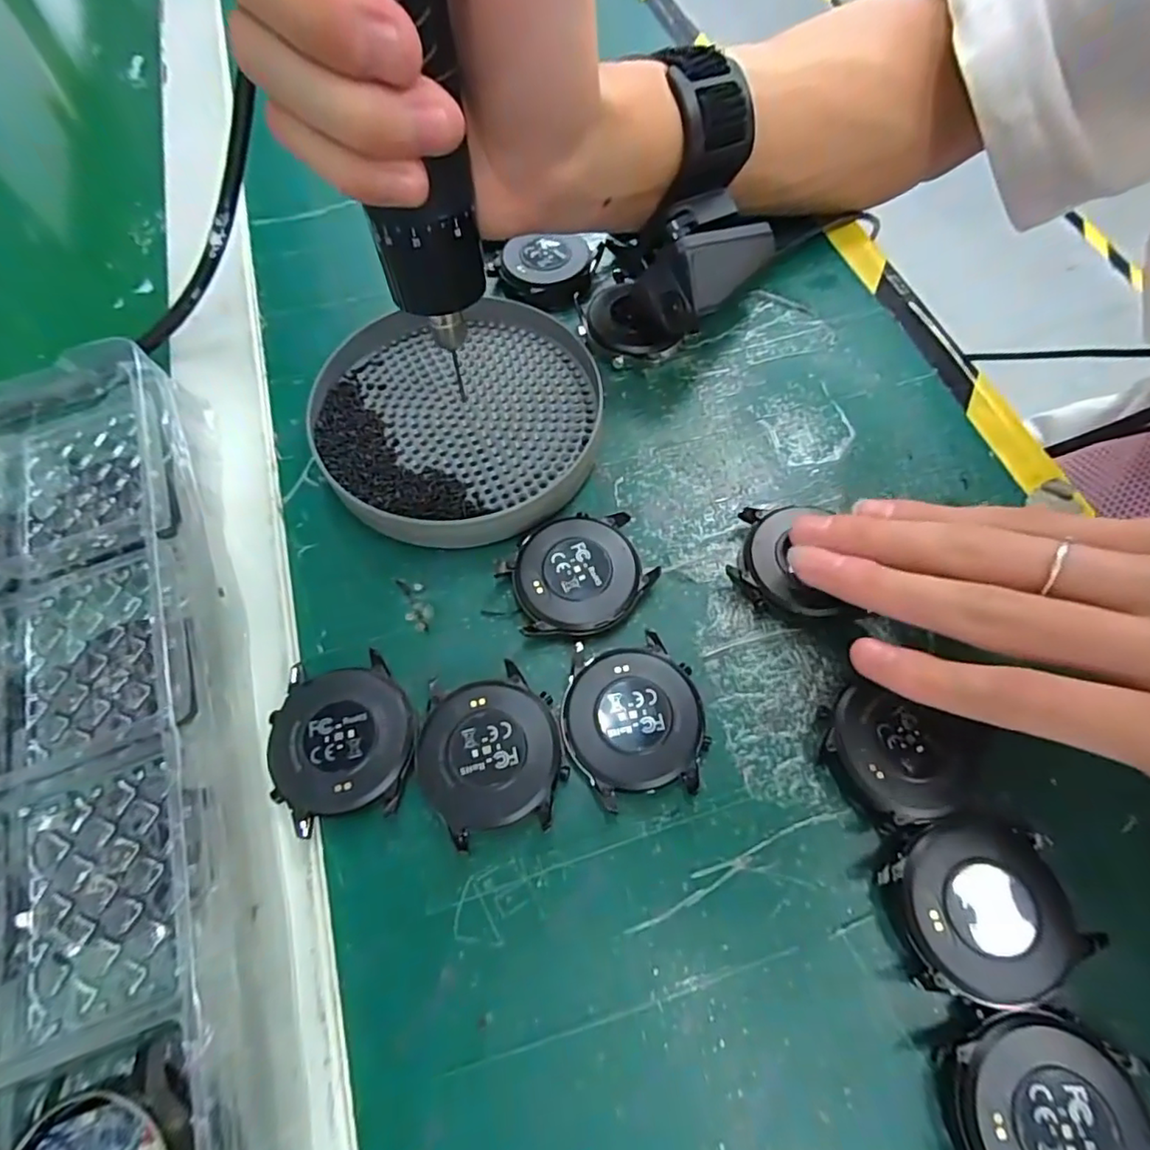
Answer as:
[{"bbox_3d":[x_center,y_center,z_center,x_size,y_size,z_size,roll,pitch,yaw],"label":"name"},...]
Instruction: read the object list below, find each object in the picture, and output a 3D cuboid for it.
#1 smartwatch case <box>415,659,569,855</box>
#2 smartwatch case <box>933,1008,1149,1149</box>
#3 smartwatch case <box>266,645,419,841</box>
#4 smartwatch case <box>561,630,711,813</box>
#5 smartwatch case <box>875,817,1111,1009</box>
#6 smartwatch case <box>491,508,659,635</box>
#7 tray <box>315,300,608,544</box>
[{"bbox_3d":[-0.027,0.056,0.186,0.044,0.011,0.048,-12,65,-4],"label":"smartwatch case"},{"bbox_3d":[0.117,0.135,0.145,0.051,0.013,0.043,-3,65,0],"label":"smartwatch case"},{"bbox_3d":[-0.074,0.052,0.187,0.044,0.010,0.049,-17,65,-7],"label":"smartwatch case"},{"bbox_3d":[0.018,0.046,0.189,0.043,0.010,0.048,-9,65,-3],"label":"smartwatch case"},{"bbox_3d":[0.114,0.094,0.166,0.049,0.013,0.043,-10,65,-3],"label":"smartwatch case"},{"bbox_3d":[0.002,0.001,0.210,0.048,0.010,0.043,-20,66,-8],"label":"smartwatch case"},{"bbox_3d":[-0.046,-0.064,0.241,0.111,0.019,0.117,-1,65,1],"label":"tray"}]

